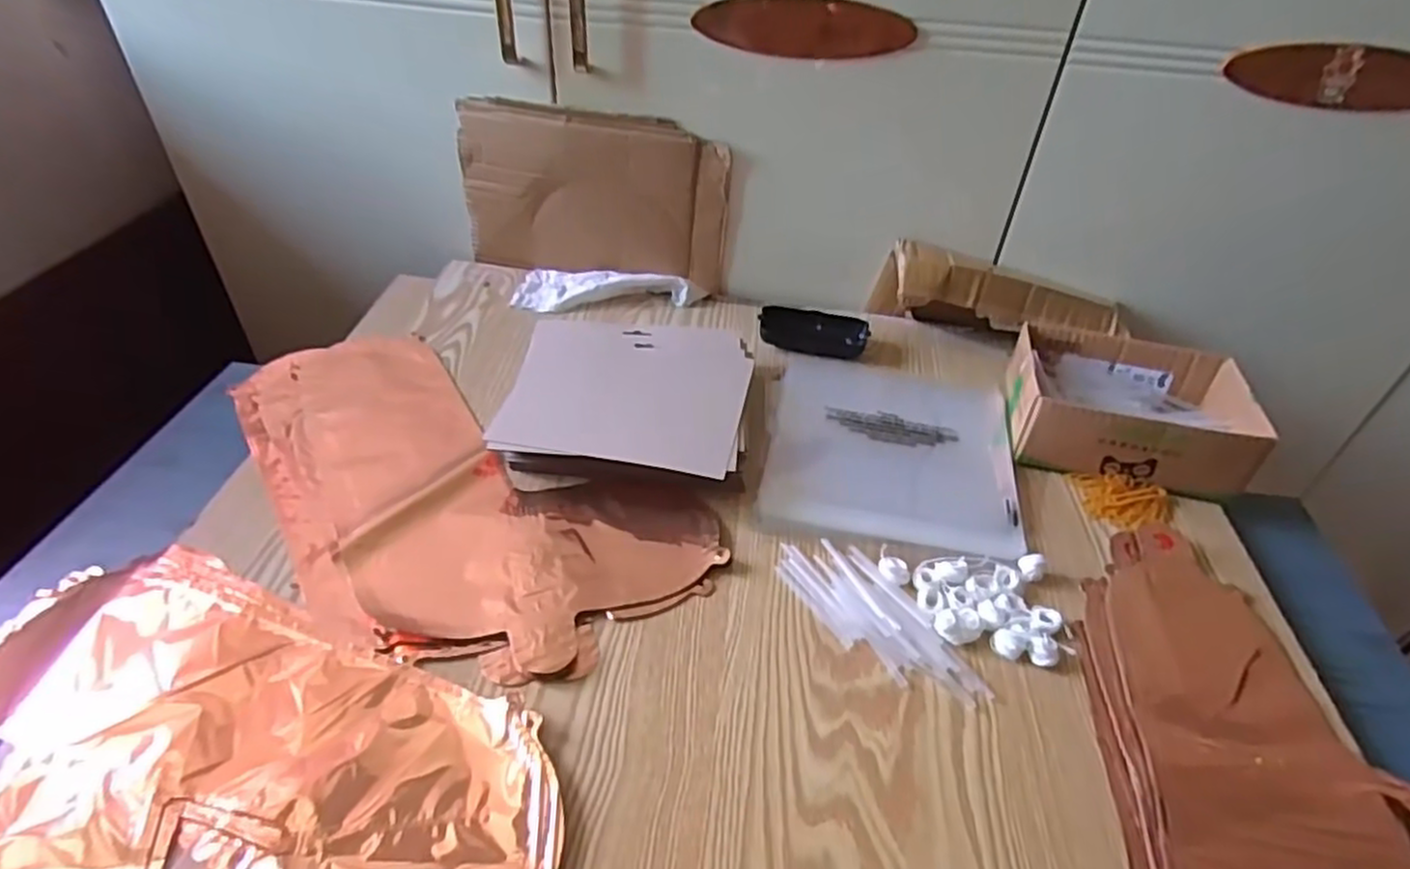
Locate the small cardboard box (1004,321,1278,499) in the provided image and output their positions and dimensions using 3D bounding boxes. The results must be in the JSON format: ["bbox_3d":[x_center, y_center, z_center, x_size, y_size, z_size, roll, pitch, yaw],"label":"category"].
[{"bbox_3d":[0.363,-0.022,0.643,0.182,0.067,0.142,9,41,5],"label":"small cardboard box"}]

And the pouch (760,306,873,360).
[{"bbox_3d":[0.113,-0.106,0.764,0.109,0.024,0.063,8,41,4],"label":"pouch"}]

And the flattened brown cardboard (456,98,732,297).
[{"bbox_3d":[-0.116,-0.239,0.765,0.271,0.176,0.030,8,41,4],"label":"flattened brown cardboard"}]

